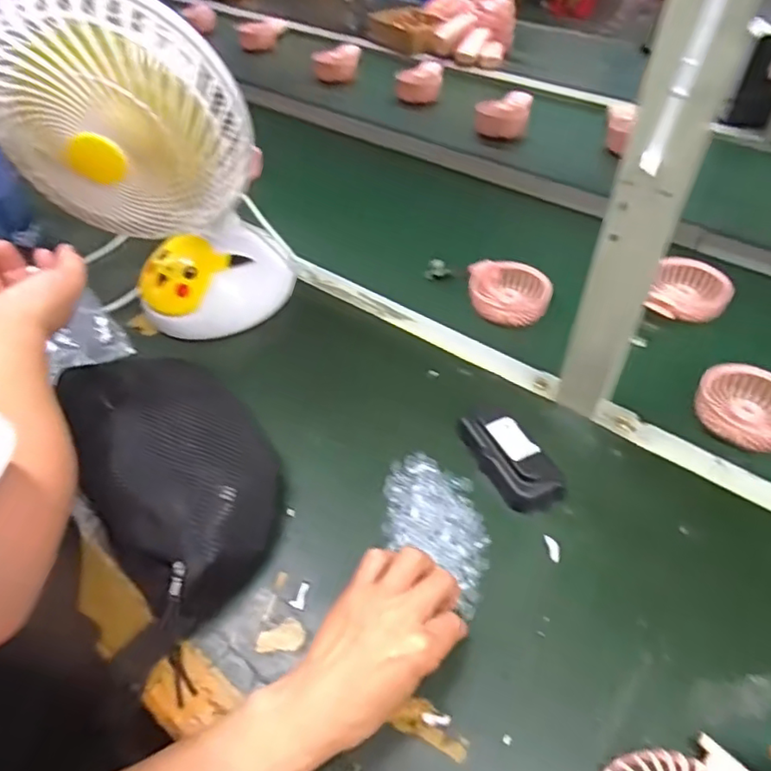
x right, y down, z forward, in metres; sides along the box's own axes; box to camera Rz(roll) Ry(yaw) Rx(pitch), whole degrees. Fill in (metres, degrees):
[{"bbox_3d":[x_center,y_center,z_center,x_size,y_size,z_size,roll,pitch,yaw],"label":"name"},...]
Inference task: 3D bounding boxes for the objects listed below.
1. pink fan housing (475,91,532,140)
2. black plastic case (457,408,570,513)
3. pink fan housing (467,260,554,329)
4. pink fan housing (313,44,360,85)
[{"bbox_3d":[0.227,-0.526,1.106,0.095,0.050,0.153,9,47,10],"label":"pink fan housing"},{"bbox_3d":[0.107,0.059,0.502,0.044,0.026,0.099,-22,50,-18],"label":"black plastic case"},{"bbox_3d":[0.145,-0.110,0.697,0.097,0.042,0.069,16,49,17],"label":"pink fan housing"},{"bbox_3d":[-0.104,-0.707,1.282,0.106,0.043,0.115,-2,46,0],"label":"pink fan housing"}]

